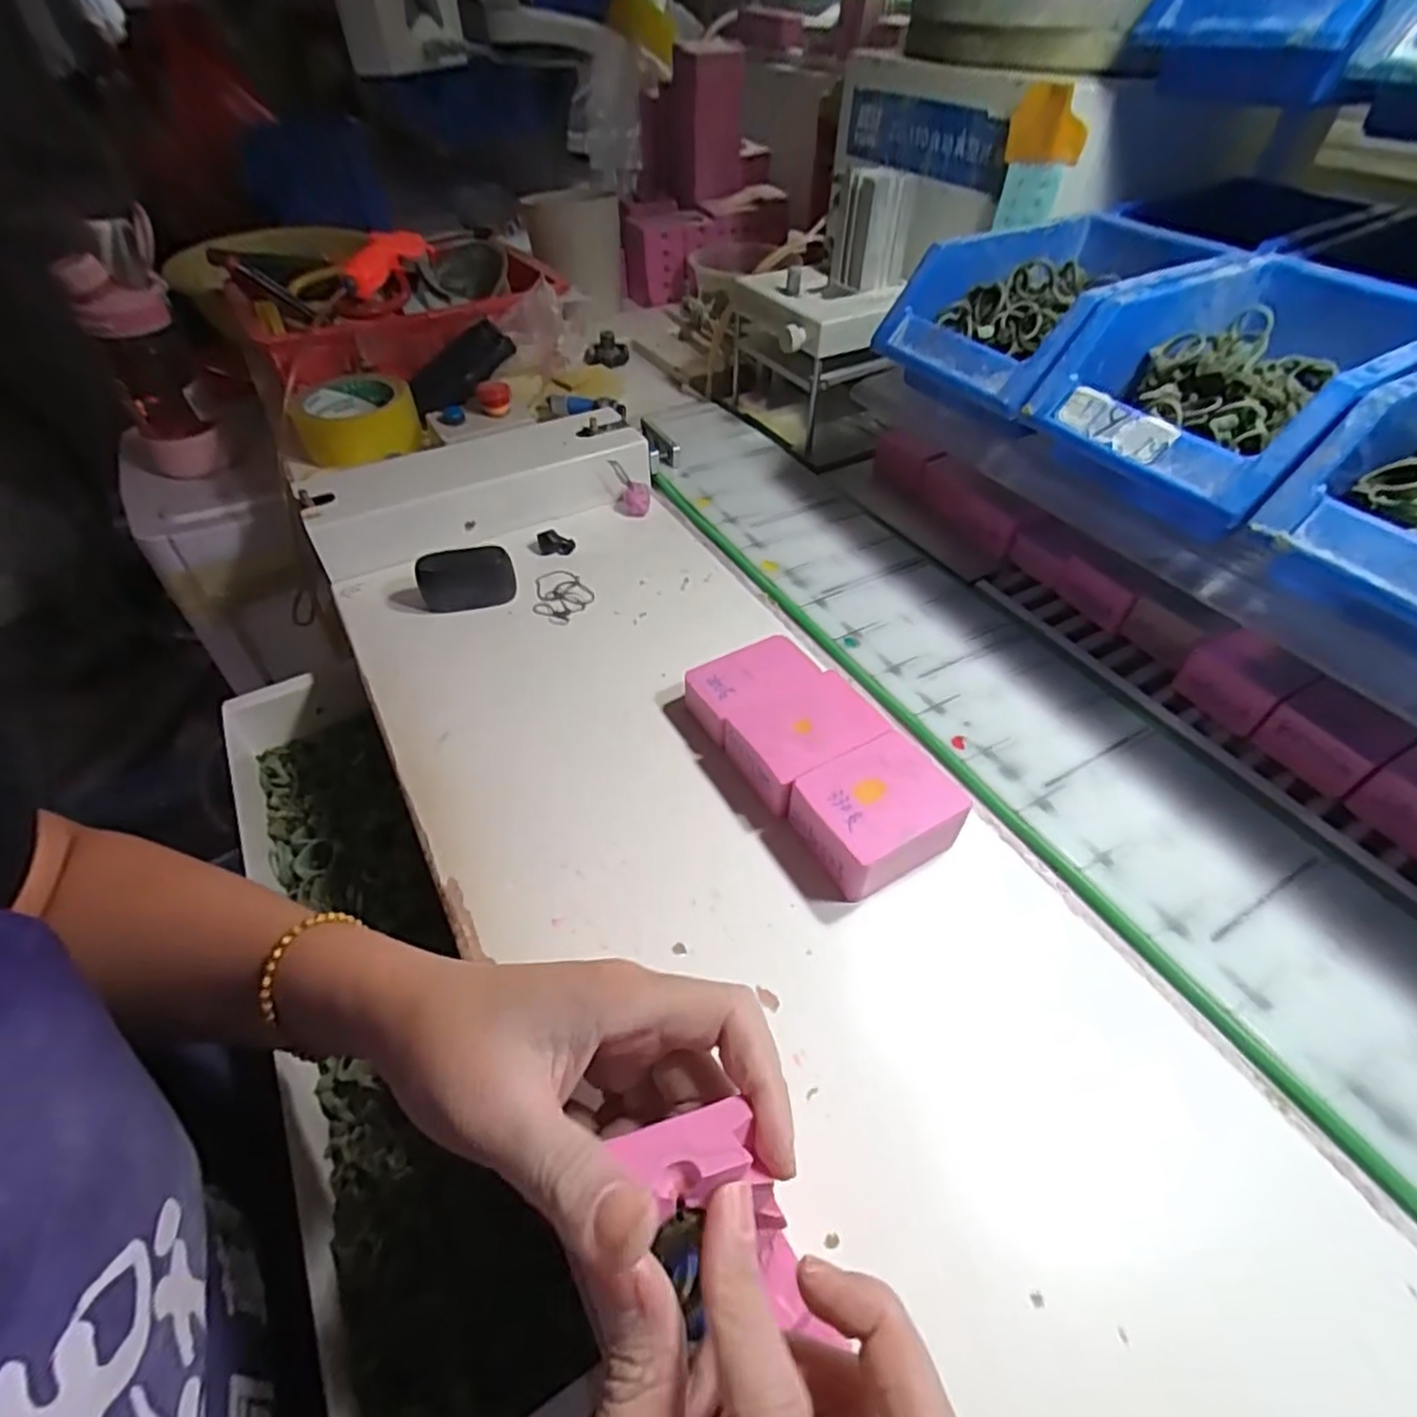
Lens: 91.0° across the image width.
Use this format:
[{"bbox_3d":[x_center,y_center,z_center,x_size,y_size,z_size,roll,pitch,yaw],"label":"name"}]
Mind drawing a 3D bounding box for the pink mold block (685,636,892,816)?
[{"bbox_3d":[0.050,0.018,0.368,0.073,0.034,0.053,-24,52,-18],"label":"pink mold block"}]

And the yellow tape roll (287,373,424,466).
[{"bbox_3d":[-0.310,-0.255,0.613,0.099,0.039,0.108,-1,48,1],"label":"yellow tape roll"}]

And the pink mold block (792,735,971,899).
[{"bbox_3d":[0.082,0.051,0.338,0.067,0.035,0.054,-24,52,-18],"label":"pink mold block"}]

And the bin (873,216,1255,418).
[{"bbox_3d":[0.216,-0.247,0.430,0.189,0.067,0.120,-24,51,-21],"label":"bin"}]

